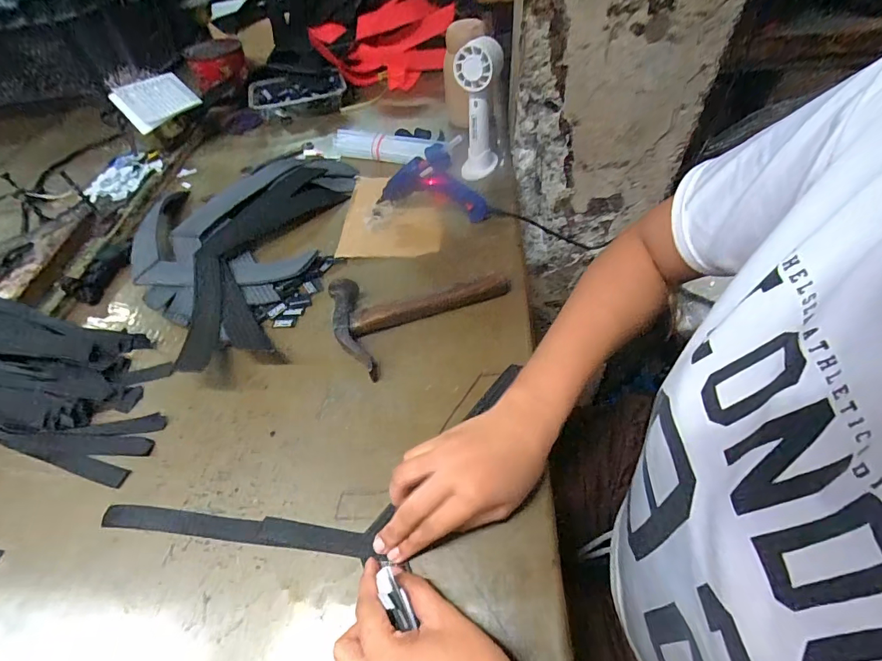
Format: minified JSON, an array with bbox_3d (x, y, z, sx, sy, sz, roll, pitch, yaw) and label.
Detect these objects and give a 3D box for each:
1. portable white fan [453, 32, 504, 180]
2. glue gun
[{"bbox_3d":[0.052,-0.287,0.572,0.061,0.159,0.050,-2,53,5],"label":"portable white fan"},{"bbox_3d":[-0.017,-0.184,0.529,0.152,0.090,0.040,9,54,12],"label":"glue gun"}]

